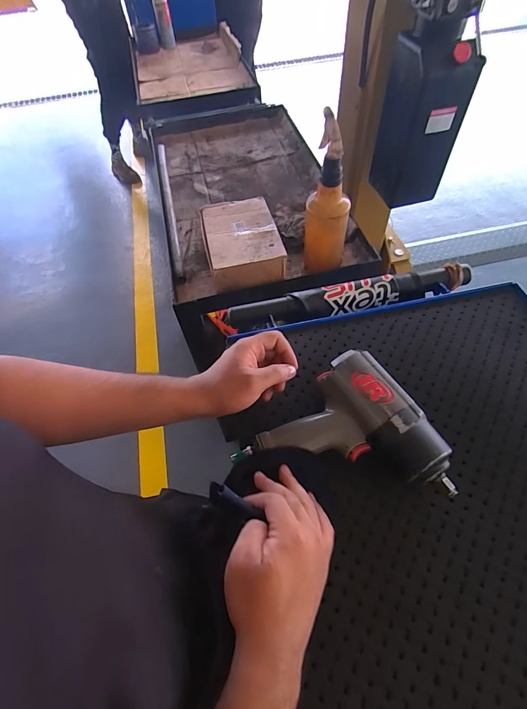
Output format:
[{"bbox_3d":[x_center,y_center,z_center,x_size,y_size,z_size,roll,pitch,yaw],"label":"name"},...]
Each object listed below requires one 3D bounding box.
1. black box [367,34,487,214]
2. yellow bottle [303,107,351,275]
[{"bbox_3d":[0.459,-0.669,1.069,0.170,0.404,0.176,-10,56,-3],"label":"black box"},{"bbox_3d":[0.126,-0.293,0.713,0.080,0.296,0.089,-2,56,2],"label":"yellow bottle"}]

